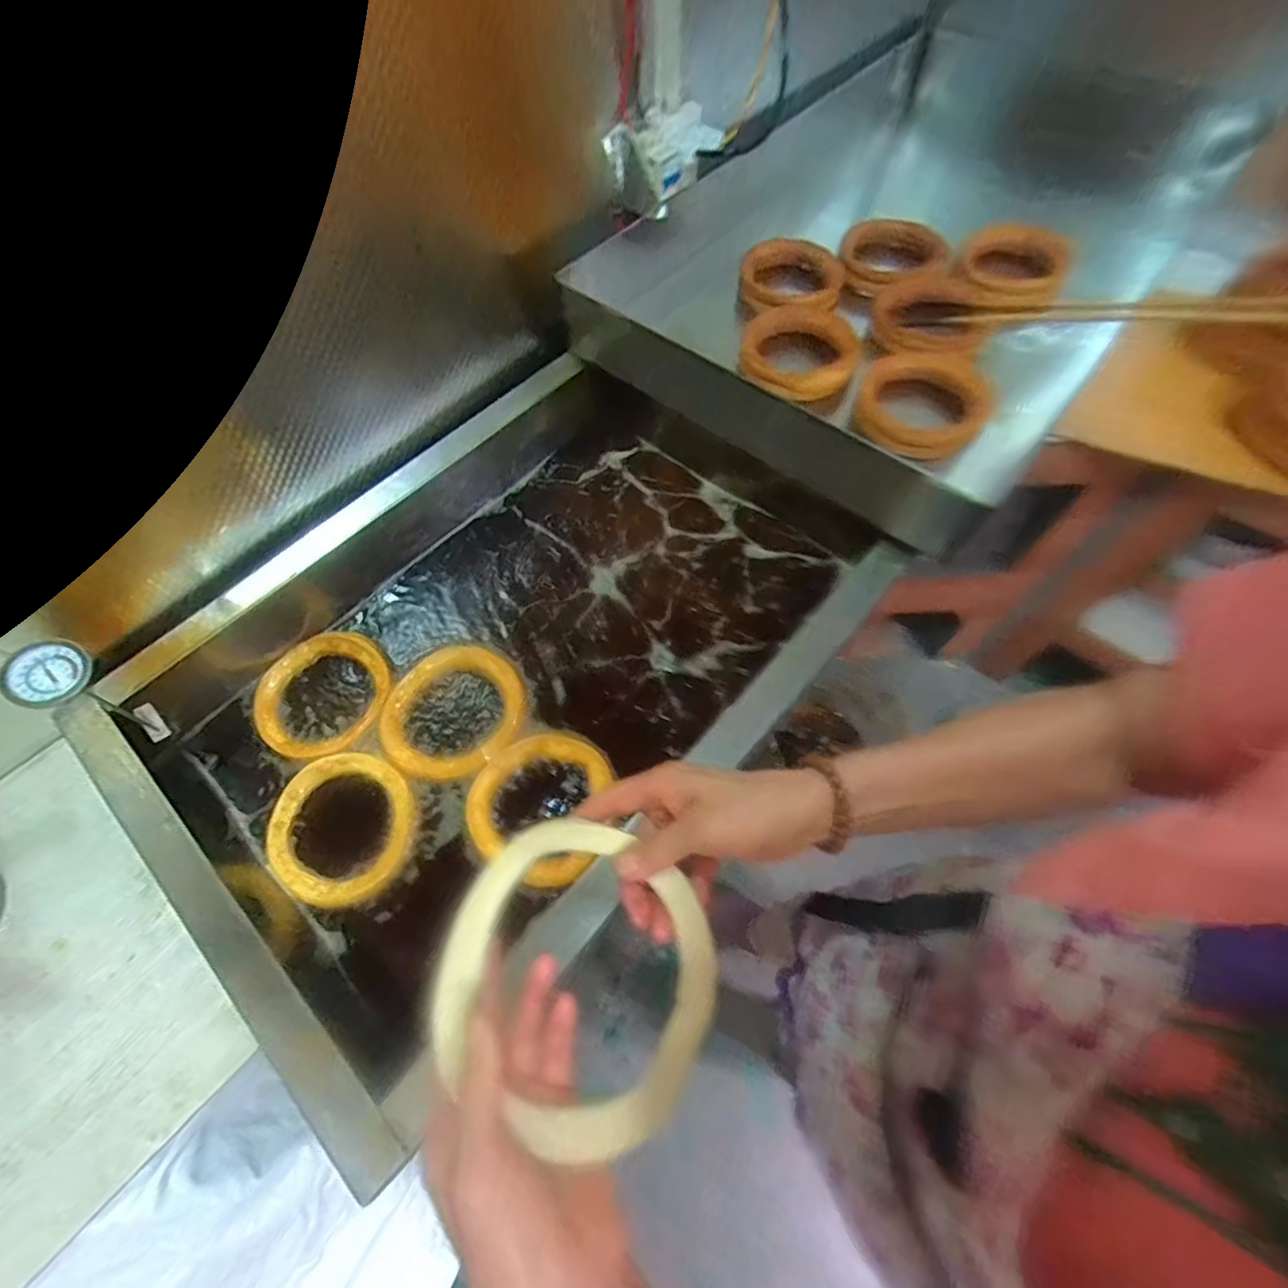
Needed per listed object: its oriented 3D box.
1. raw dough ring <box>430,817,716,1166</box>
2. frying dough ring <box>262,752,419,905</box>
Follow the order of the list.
[{"bbox_3d":[-0.032,0.172,0.297,0.149,0.037,0.135,29,53,7],"label":"raw dough ring"},{"bbox_3d":[-0.329,0.198,0.609,0.160,0.018,0.149,-1,62,1],"label":"frying dough ring"}]

